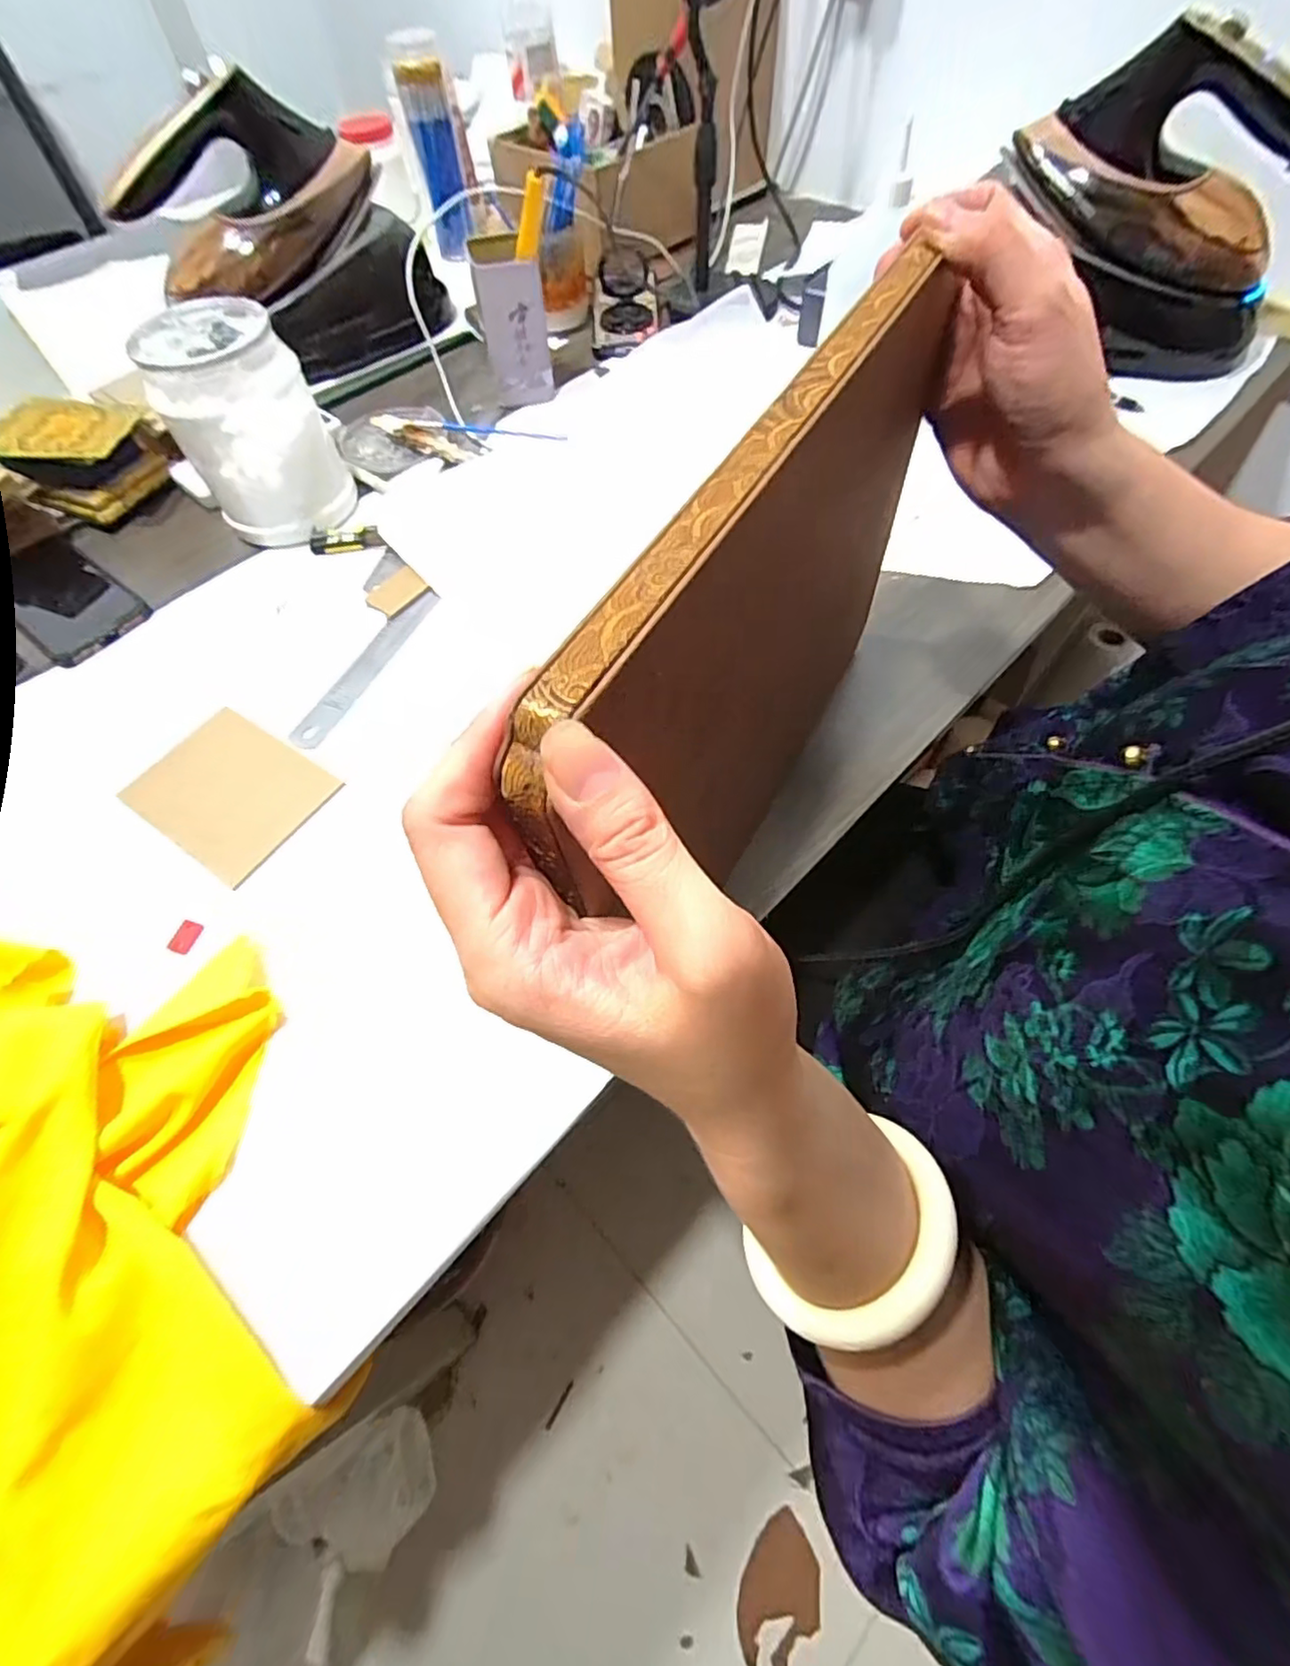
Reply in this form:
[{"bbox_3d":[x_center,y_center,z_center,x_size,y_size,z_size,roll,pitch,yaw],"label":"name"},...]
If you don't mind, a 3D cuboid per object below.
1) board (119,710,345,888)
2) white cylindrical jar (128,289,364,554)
[{"bbox_3d":[-0.291,-0.031,0.440,0.132,0.004,0.094,29,66,19],"label":"board"},{"bbox_3d":[-0.335,-0.346,0.546,0.118,0.146,0.122,-31,63,-13],"label":"white cylindrical jar"}]

